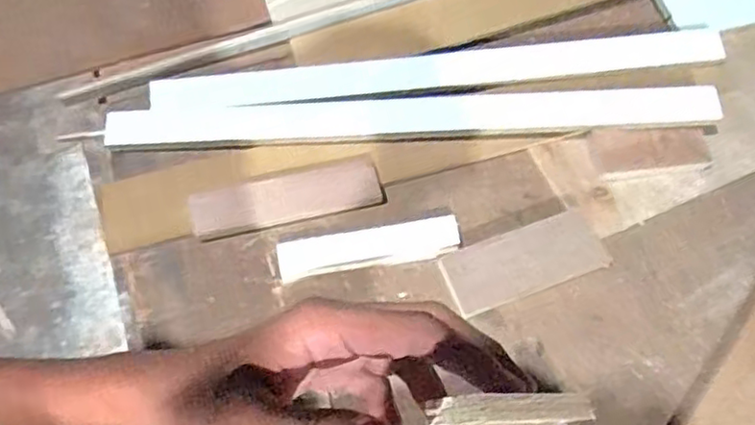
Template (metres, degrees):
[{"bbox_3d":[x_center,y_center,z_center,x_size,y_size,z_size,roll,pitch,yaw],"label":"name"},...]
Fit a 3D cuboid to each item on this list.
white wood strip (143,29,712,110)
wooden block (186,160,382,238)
[{"bbox_3d":[0.079,-0.176,0.822,0.707,0.013,0.050,-6,68,-2],"label":"white wood strip"},{"bbox_3d":[-0.106,-0.017,0.770,0.216,0.013,0.057,-13,69,-5],"label":"wooden block"}]

